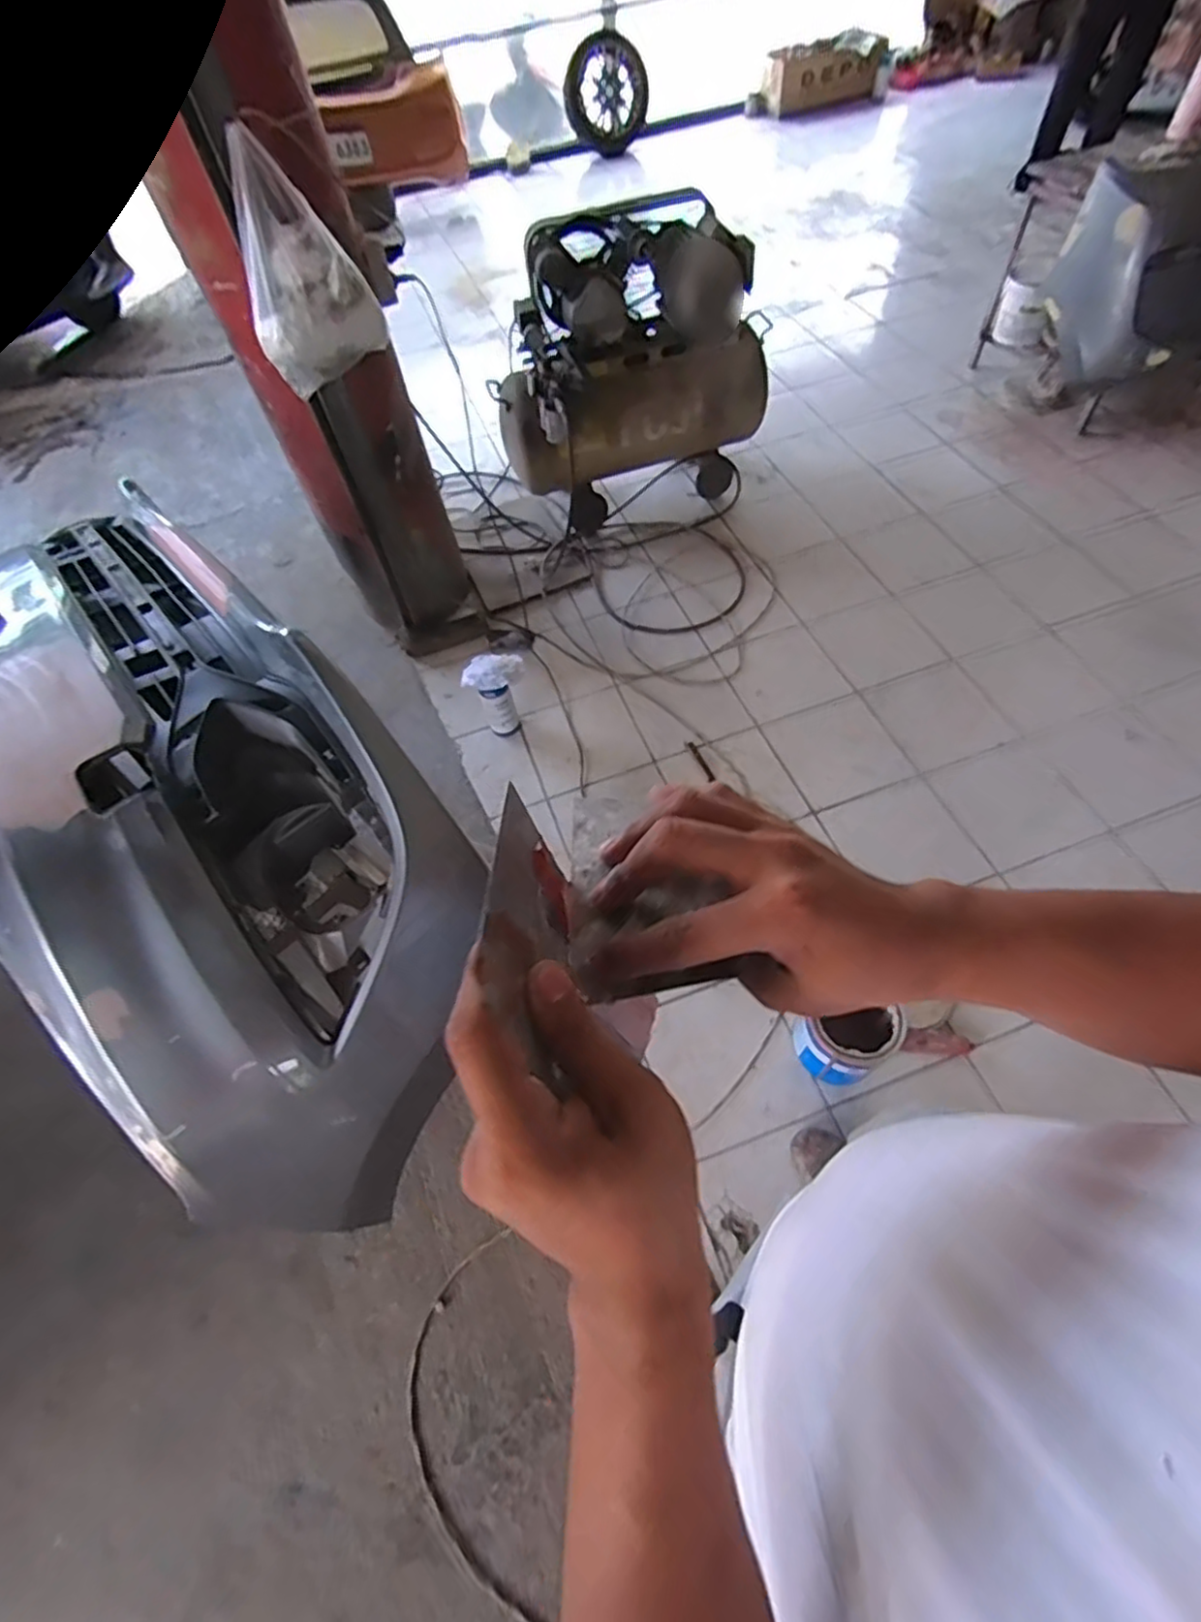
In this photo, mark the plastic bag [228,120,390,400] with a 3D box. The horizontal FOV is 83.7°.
[{"bbox_3d":[-0.609,-1.107,1.370,0.122,0.372,0.257,29,65,22],"label":"plastic bag"}]

